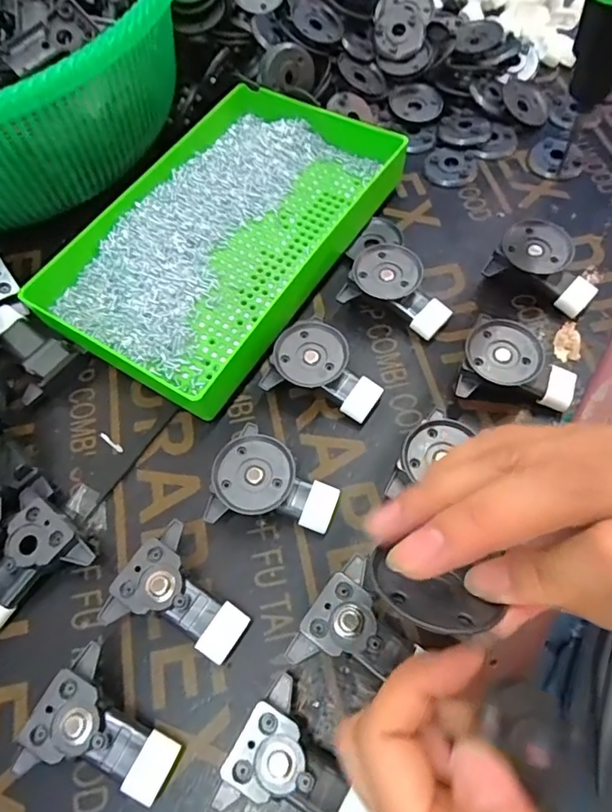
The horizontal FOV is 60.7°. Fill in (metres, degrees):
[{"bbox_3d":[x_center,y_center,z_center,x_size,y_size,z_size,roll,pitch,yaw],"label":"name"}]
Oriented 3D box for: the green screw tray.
[{"bbox_3d":[-0.058,-0.126,0.363,0.155,0.030,0.240,30,69,18],"label":"green screw tray"}]

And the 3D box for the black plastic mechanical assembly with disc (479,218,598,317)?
[{"bbox_3d":[0.155,-0.090,0.339,0.067,0.029,0.044,21,67,15],"label":"black plastic mechanical assembly with disc"}]

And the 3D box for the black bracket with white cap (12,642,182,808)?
[{"bbox_3d":[-0.091,0.151,0.237,0.064,0.023,0.051,28,69,17],"label":"black bracket with white cap"}]

